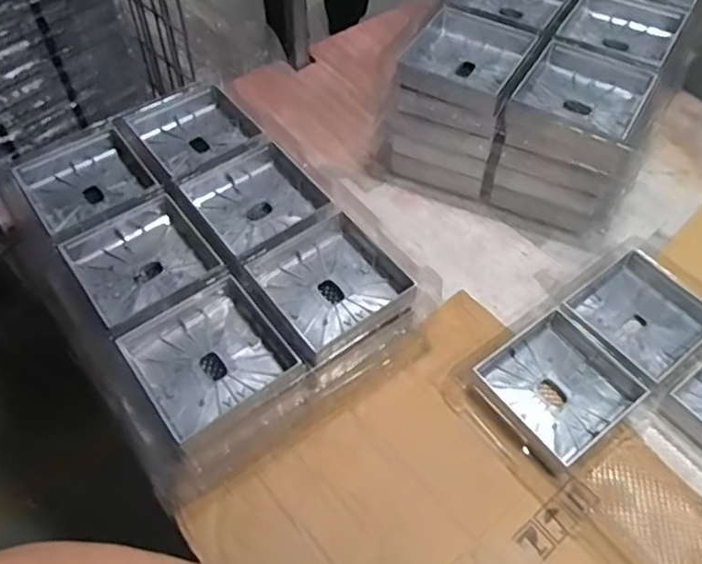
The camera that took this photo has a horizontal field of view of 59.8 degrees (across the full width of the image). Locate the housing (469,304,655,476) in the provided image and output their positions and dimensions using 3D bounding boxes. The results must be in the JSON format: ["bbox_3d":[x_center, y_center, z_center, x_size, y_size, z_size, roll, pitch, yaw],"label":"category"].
[{"bbox_3d":[0.227,0.111,0.665,0.144,0.030,0.132,-32,61,-21],"label":"housing"}]

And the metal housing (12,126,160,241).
[{"bbox_3d":[-0.318,-0.119,0.744,0.135,0.065,0.160,-32,60,-21],"label":"metal housing"}]

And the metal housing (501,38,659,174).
[{"bbox_3d":[0.281,-0.219,0.746,0.143,0.048,0.170,25,58,17],"label":"metal housing"}]

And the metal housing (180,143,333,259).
[{"bbox_3d":[-0.109,-0.090,0.731,0.136,0.059,0.155,-30,60,-20],"label":"metal housing"}]

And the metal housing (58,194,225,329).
[{"bbox_3d":[-0.228,-0.020,0.676,0.139,0.041,0.139,-31,60,-21],"label":"metal housing"}]

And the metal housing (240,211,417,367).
[{"bbox_3d":[-0.020,0.007,0.658,0.144,0.048,0.146,-30,60,-20],"label":"metal housing"}]

